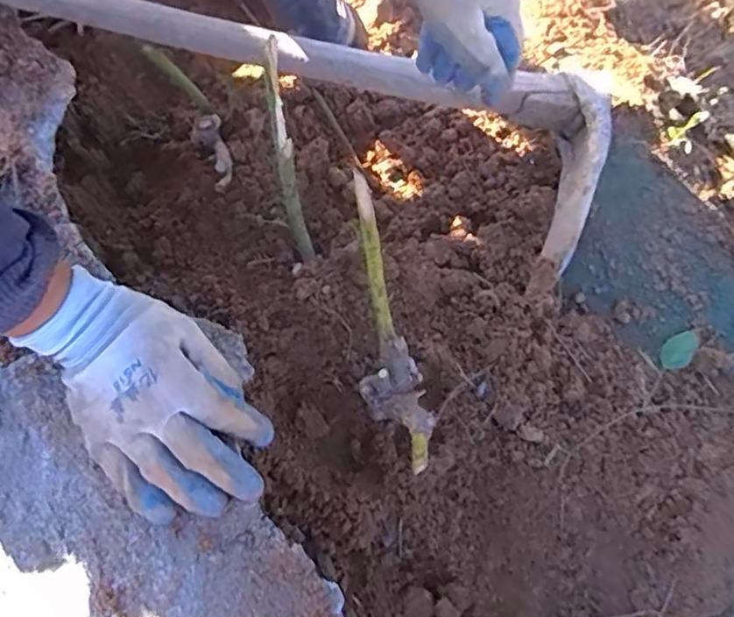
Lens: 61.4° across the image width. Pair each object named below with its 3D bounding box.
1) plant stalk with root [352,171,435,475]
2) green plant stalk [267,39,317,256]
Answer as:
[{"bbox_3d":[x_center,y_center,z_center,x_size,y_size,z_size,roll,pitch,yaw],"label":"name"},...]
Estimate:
[{"bbox_3d":[0.009,0.008,0.402,0.042,0.083,0.189,-14,117,-4],"label":"plant stalk with root"},{"bbox_3d":[-0.061,-0.112,0.466,0.018,0.173,0.023,-7,46,-2],"label":"green plant stalk"}]

